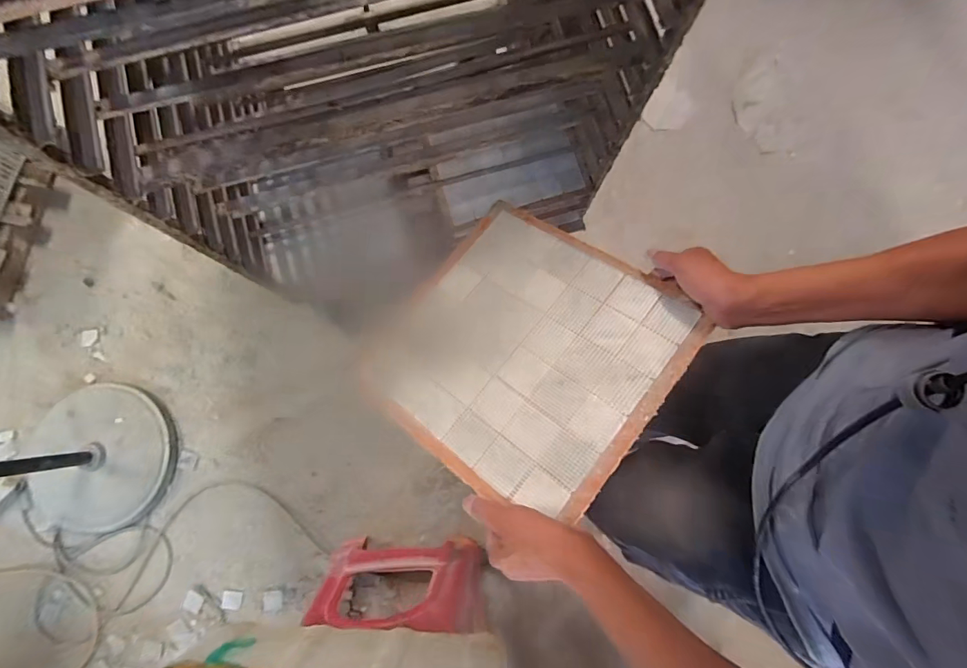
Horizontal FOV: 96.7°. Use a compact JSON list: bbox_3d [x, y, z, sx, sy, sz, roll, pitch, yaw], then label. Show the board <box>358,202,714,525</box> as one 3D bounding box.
[{"bbox_3d":[0.044,0.016,0.510,0.317,0.013,0.309,34,79,24],"label":"board"}]

